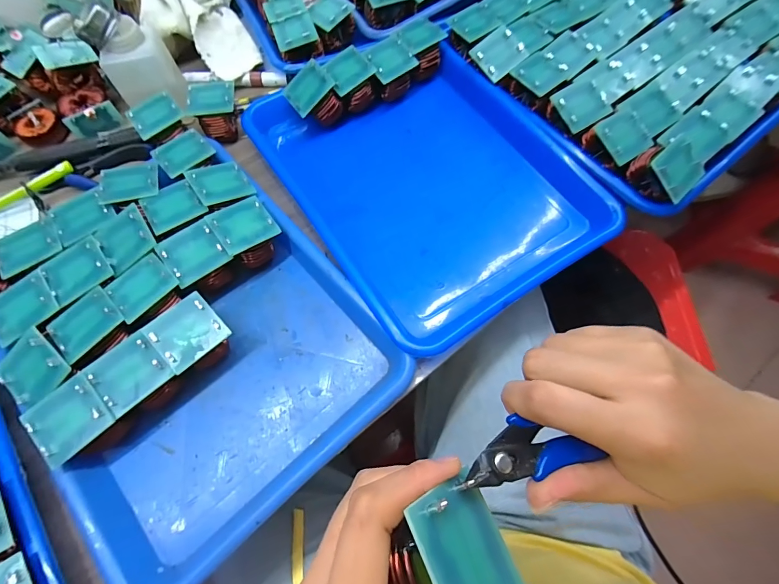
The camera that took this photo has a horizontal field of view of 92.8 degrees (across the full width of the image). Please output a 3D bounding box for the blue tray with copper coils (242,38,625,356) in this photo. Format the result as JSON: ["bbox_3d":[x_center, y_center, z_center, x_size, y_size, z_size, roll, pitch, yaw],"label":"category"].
[{"bbox_3d":[0.039,-0.117,0.372,0.248,0.032,0.307,-31,69,-12],"label":"blue tray with copper coils"}]

